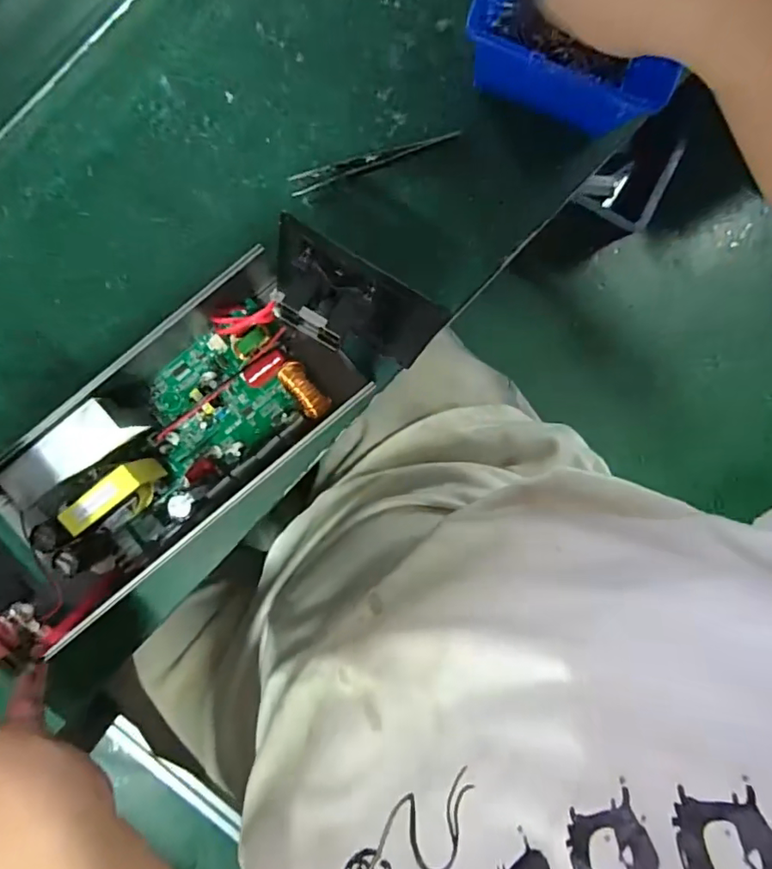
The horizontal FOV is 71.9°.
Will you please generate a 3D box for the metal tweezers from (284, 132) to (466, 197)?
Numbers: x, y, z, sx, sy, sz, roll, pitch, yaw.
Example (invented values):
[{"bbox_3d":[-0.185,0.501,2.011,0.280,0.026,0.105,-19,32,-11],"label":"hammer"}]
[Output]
[{"bbox_3d":[-0.008,-0.180,0.344,0.113,0.004,0.013,-20,92,0],"label":"metal tweezers"}]

